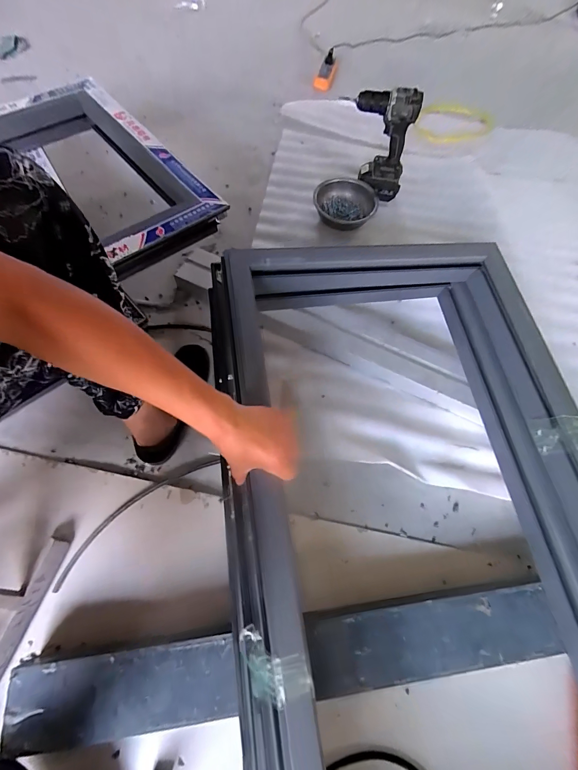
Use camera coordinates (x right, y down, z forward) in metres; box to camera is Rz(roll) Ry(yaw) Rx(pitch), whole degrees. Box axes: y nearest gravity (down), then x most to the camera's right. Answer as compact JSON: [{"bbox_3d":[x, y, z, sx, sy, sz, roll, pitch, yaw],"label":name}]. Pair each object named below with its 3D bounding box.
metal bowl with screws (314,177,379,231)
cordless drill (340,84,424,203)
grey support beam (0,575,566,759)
[{"bbox_3d":[0.160,-0.517,0.966,0.175,0.054,0.154,12,66,2],"label":"metal bowl with screws"},{"bbox_3d":[0.236,-0.632,0.904,0.176,0.249,0.076,2,66,-2],"label":"cordless drill"},{"bbox_3d":[0.131,0.413,0.542,1.054,0.063,0.111,-6,67,-6],"label":"grey support beam"}]

